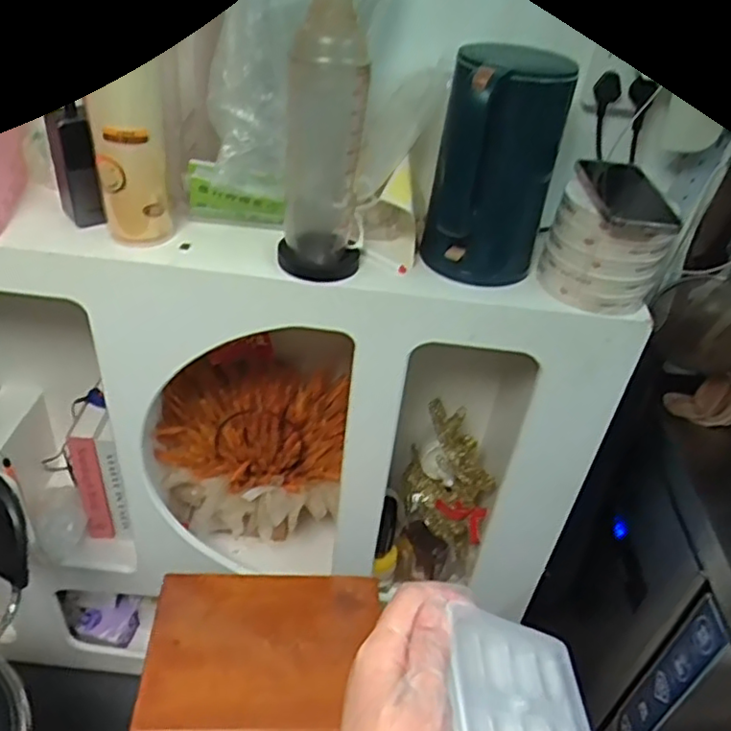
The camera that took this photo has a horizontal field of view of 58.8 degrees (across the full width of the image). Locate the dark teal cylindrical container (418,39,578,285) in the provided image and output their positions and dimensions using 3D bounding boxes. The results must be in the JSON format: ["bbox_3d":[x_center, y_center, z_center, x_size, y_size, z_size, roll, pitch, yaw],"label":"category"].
[{"bbox_3d":[0.144,-0.221,0.750,0.134,0.253,0.166,16,39,11],"label":"dark teal cylindrical container"}]

